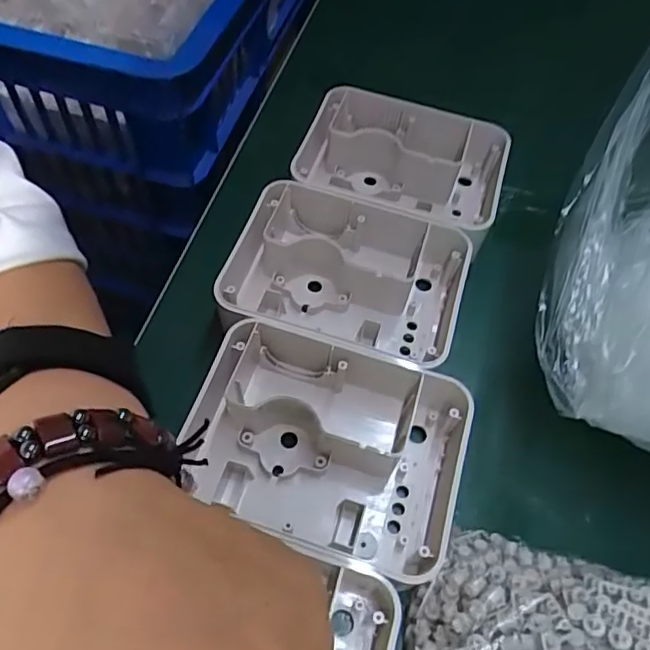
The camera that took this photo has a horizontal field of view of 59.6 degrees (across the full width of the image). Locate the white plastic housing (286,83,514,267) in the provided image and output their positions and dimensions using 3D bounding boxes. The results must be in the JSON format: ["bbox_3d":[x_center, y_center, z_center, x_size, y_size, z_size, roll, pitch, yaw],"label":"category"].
[{"bbox_3d":[0.048,-0.097,0.376,0.134,0.042,0.103,18,60,7],"label":"white plastic housing"}]

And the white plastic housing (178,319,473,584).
[{"bbox_3d":[-0.002,0.063,0.286,0.137,0.052,0.102,14,59,4],"label":"white plastic housing"}]

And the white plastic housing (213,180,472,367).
[{"bbox_3d":[0.011,-0.022,0.331,0.136,0.047,0.102,13,59,4],"label":"white plastic housing"}]

